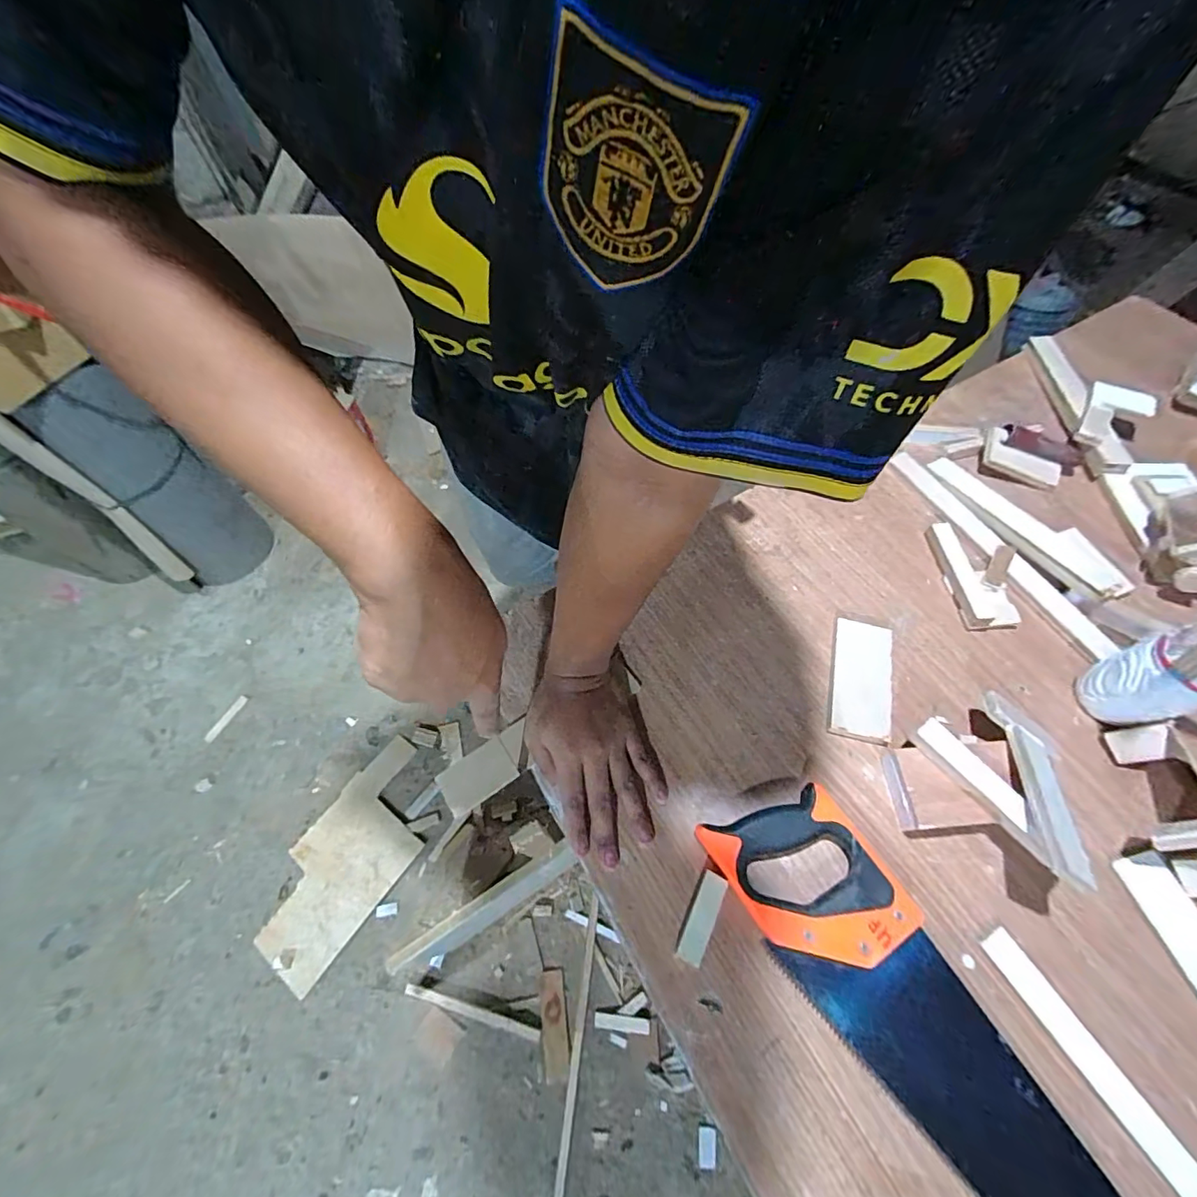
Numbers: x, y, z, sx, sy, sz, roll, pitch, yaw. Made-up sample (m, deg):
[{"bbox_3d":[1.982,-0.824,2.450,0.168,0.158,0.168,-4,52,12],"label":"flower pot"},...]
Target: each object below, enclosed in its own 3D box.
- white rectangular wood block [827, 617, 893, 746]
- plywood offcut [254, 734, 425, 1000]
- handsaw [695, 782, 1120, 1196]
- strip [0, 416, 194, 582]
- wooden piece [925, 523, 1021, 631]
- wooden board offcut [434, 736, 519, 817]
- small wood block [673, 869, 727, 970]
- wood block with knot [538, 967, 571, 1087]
[{"bbox_3d":[0.264,0.080,0.516,0.055,0.012,0.125,15,61,8],"label":"white rectangular wood block"},{"bbox_3d":[-0.540,0.554,1.128,0.232,0.017,0.459,30,64,16],"label":"plywood offcut"},{"bbox_3d":[0.272,0.370,0.346,0.111,0.023,0.510,-28,64,-16],"label":"handsaw"},{"bbox_3d":[-1.127,-0.202,1.169,0.067,0.532,0.049,17,61,9],"label":"strip"},{"bbox_3d":[0.426,-0.027,0.569,0.078,0.020,0.129,0,60,-1],"label":"wooden piece"},{"bbox_3d":[-0.113,0.164,0.473,0.068,0.005,0.043,-34,64,-10],"label":"wooden board offcut"},{"bbox_3d":[0.082,0.255,0.411,0.021,0.012,0.066,24,62,13],"label":"small wood block"},{"bbox_3d":[-0.085,0.807,0.972,0.052,0.007,0.164,-7,60,-5],"label":"wood block with knot"}]

